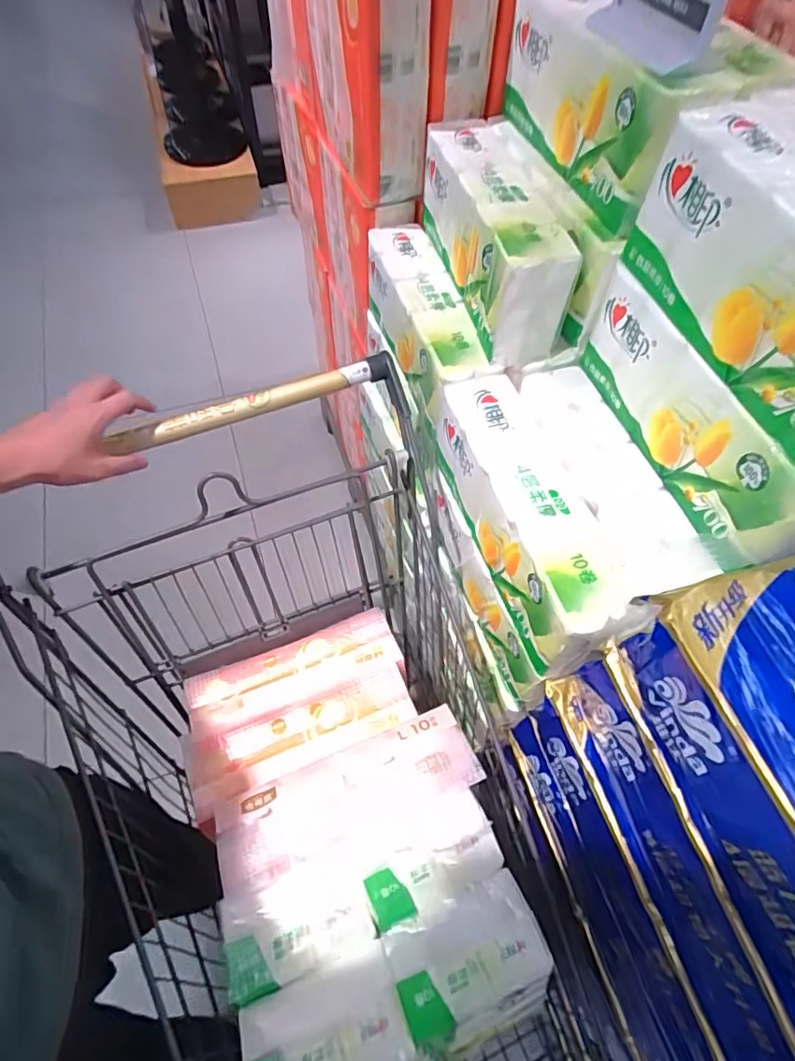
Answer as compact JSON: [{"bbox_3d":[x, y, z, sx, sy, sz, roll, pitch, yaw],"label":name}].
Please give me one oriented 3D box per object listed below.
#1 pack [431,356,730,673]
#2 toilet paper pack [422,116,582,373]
[{"bbox_3d":[0.191,-0.027,0.663,0.174,0.139,0.349,-14,56,-12],"label":"pack"},{"bbox_3d":[0.132,-0.395,0.743,0.106,0.156,0.346,-10,55,-9],"label":"toilet paper pack"}]

